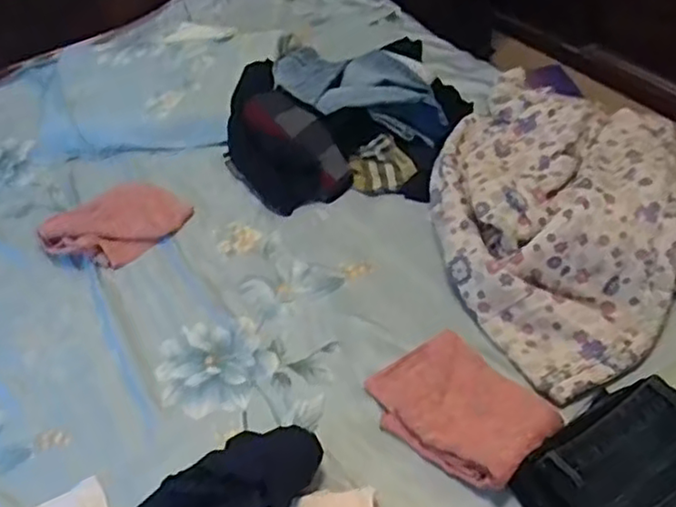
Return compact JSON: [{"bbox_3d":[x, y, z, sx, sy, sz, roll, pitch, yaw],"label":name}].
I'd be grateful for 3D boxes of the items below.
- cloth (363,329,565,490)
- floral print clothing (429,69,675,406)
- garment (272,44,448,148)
[{"bbox_3d":[0.181,0.214,0.989,0.253,0.049,0.183,29,56,31],"label":"cloth"},{"bbox_3d":[0.400,-0.123,1.208,0.484,0.131,0.675,-17,46,-10],"label":"floral print clothing"},{"bbox_3d":[0.057,-0.386,1.522,0.414,0.075,0.292,12,48,18],"label":"garment"}]

